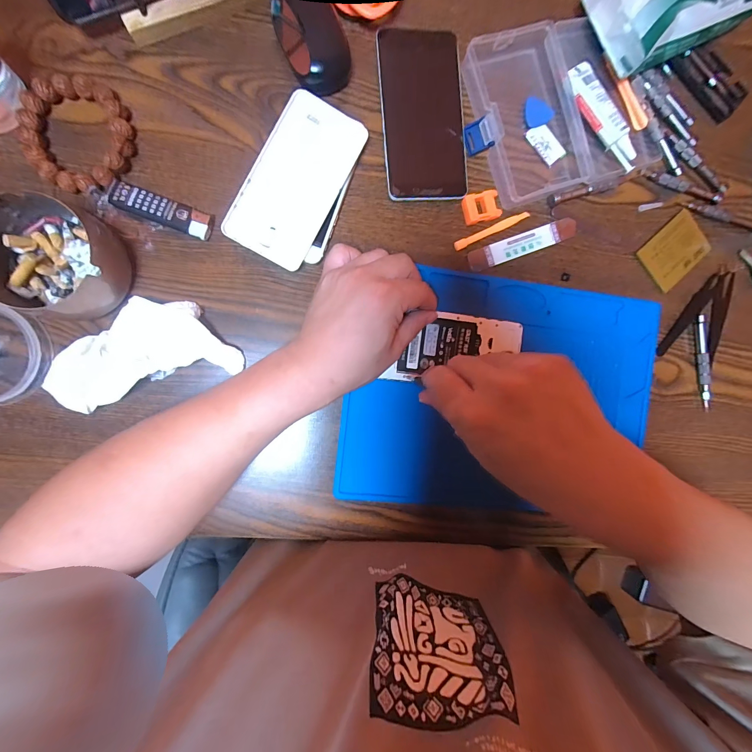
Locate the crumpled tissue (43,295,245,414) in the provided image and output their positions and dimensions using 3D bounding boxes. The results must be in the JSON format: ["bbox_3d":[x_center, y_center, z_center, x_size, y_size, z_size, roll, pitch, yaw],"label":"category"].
[{"bbox_3d":[-0.198,-0.019,0.285,0.140,0.020,0.079,-23,96,-6],"label":"crumpled tissue"}]

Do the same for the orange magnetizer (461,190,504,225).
[{"bbox_3d":[0.102,-0.162,0.321,0.035,0.010,0.025,-15,95,-7],"label":"orange magnetizer"}]

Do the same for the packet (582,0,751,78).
[{"bbox_3d":[0.287,-0.361,0.318,0.169,0.043,0.089,-29,96,-5],"label":"packet"}]

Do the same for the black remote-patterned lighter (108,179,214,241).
[{"bbox_3d":[-0.181,-0.140,0.285,0.080,0.012,0.023,18,90,-8],"label":"black remote-patterned lighter"}]

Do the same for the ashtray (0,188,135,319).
[{"bbox_3d":[-0.248,-0.091,0.261,0.085,0.045,0.083,0,93,-8],"label":"ashtray"}]

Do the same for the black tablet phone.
[{"bbox_3d":[0.044,-0.244,0.311,0.076,0.009,0.154,-5,93,-7],"label":"black tablet phone"}]

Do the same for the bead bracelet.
[{"bbox_3d":[-0.242,-0.196,0.272,0.077,0.016,0.086,-5,93,-7],"label":"bead bracelet"}]

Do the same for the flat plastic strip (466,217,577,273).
[{"bbox_3d":[0.147,-0.131,0.332,0.116,0.004,0.021,-21,95,-6],"label":"flat plastic strip"}]

